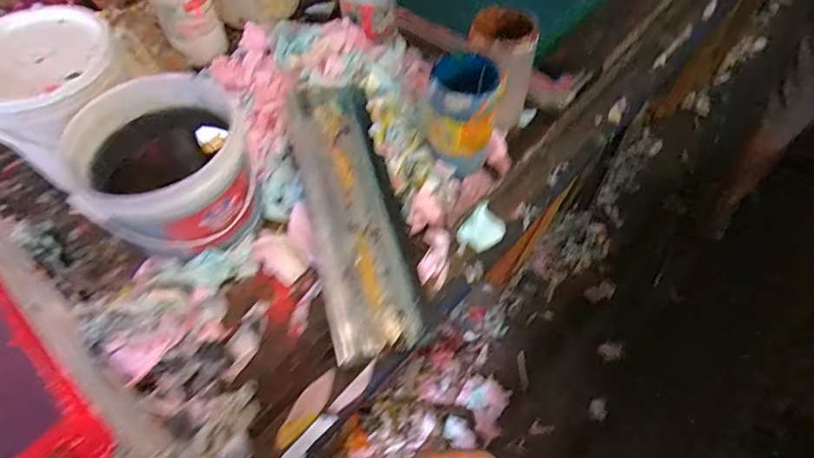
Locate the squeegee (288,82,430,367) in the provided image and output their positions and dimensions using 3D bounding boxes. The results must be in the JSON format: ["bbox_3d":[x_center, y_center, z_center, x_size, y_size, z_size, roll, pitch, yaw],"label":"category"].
[{"bbox_3d":[-0.077,-0.033,0.674,0.121,0.059,0.410,-13,58,-7],"label":"squeegee"}]

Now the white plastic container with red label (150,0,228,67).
[{"bbox_3d":[-0.386,-0.381,0.882,0.107,0.166,0.111,-23,60,-13],"label":"white plastic container with red label"}]

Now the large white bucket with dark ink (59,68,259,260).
[{"bbox_3d":[-0.309,-0.076,0.654,0.188,0.139,0.206,0,57,1],"label":"large white bucket with dark ink"}]

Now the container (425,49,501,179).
[{"bbox_3d":[0.081,-0.153,0.715,0.088,0.164,0.087,8,58,6],"label":"container"}]

